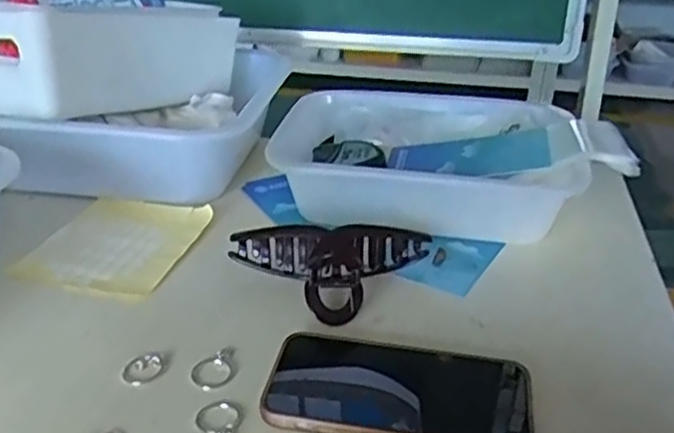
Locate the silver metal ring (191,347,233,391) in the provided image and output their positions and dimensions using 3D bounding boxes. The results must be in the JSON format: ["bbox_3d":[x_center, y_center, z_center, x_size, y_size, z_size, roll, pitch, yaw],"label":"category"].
[{"bbox_3d":[-0.075,0.092,0.434,0.025,0.005,0.035,-2,28,-6],"label":"silver metal ring"}]

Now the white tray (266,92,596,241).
[{"bbox_3d":[0.079,-0.050,0.623,0.267,0.061,0.189,8,29,13],"label":"white tray"}]

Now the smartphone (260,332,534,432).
[{"bbox_3d":[0.034,0.097,0.403,0.147,0.011,0.074,4,34,14],"label":"smartphone"}]

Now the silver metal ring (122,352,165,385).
[{"bbox_3d":[-0.116,0.090,0.430,0.025,0.004,0.023,1,28,-1],"label":"silver metal ring"}]

